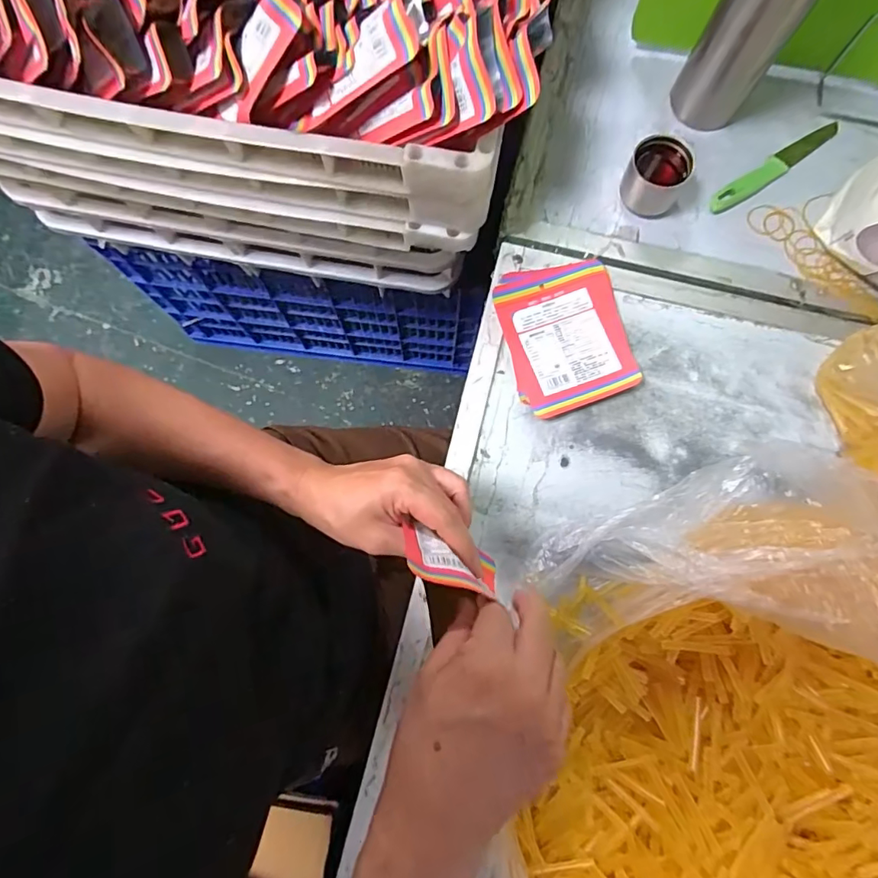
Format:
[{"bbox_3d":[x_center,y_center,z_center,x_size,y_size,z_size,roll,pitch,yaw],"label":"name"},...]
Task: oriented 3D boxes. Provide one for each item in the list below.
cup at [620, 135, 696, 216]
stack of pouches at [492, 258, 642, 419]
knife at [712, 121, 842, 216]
[{"bbox_3d":[0.226,-0.276,0.526,0.059,0.054,0.052,26,80,4],"label":"cup"},{"bbox_3d":[0.129,-0.106,0.512,0.119,0.014,0.149,-15,80,-3],"label":"stack of pouches"},{"bbox_3d":[0.371,-0.299,0.554,0.179,0.008,0.024,-34,82,-6],"label":"knife"}]

